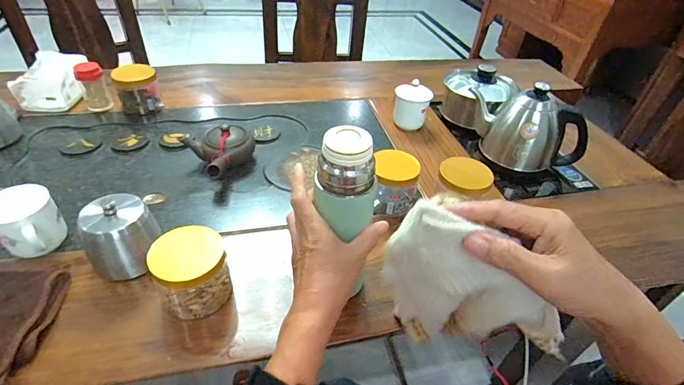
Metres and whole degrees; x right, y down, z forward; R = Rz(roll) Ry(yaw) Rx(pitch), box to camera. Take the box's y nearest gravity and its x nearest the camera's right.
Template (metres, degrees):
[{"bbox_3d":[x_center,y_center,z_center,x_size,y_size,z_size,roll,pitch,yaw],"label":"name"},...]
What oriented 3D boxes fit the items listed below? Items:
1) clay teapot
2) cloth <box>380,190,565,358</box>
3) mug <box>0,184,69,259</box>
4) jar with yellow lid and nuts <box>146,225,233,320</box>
[{"bbox_3d":[-0.218,-0.084,0.689,0.100,0.062,0.116,33,47,27],"label":"clay teapot"},{"bbox_3d":[0.129,0.095,0.346,0.183,0.172,0.038,15,42,10],"label":"cloth"},{"bbox_3d":[-0.408,0.045,0.494,0.073,0.086,0.072,29,46,24],"label":"mug"},{"bbox_3d":[-0.183,0.097,0.459,0.081,0.079,0.086,4,41,-3],"label":"jar with yellow lid and nuts"}]

